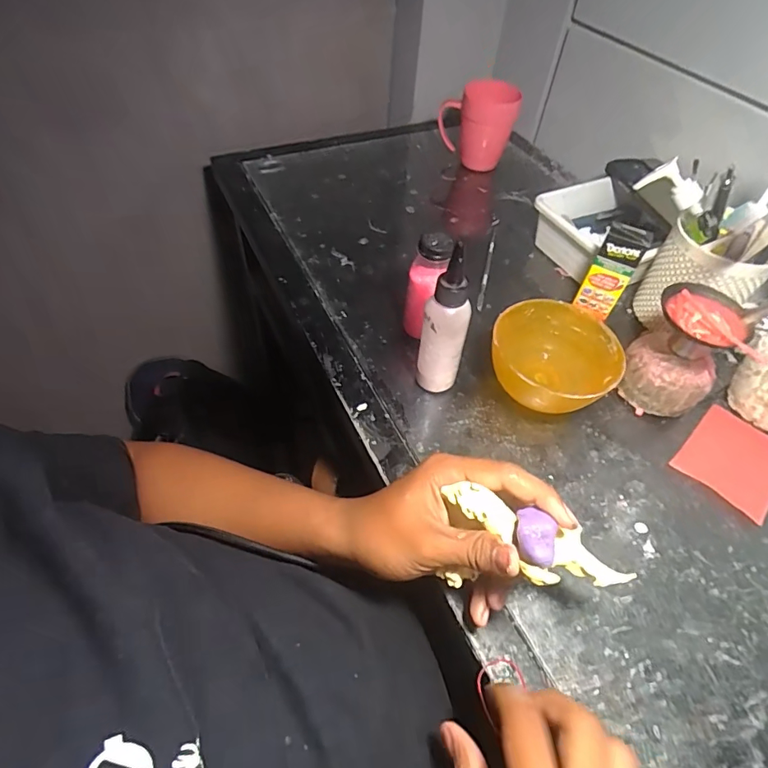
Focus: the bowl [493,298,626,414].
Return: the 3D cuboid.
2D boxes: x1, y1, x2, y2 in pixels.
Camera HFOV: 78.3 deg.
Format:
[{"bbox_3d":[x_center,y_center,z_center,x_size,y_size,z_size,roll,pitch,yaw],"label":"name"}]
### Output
[{"bbox_3d":[0.152,-0.017,0.433,0.108,0.063,0.105,2,53,-2],"label":"bowl"}]

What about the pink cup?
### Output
[{"bbox_3d":[0.130,-0.367,0.672,0.106,0.112,0.083,9,53,3],"label":"pink cup"}]

